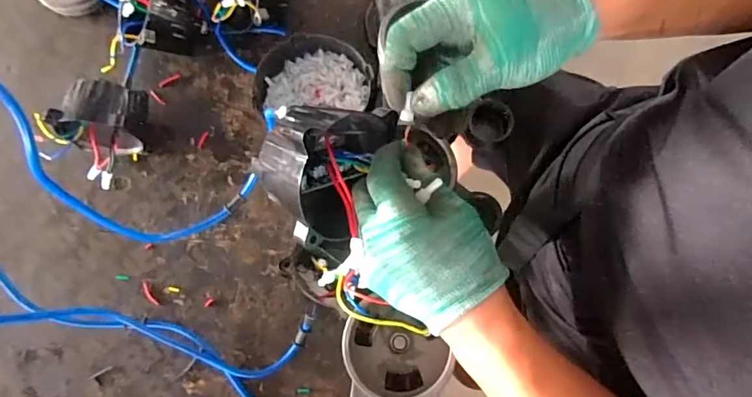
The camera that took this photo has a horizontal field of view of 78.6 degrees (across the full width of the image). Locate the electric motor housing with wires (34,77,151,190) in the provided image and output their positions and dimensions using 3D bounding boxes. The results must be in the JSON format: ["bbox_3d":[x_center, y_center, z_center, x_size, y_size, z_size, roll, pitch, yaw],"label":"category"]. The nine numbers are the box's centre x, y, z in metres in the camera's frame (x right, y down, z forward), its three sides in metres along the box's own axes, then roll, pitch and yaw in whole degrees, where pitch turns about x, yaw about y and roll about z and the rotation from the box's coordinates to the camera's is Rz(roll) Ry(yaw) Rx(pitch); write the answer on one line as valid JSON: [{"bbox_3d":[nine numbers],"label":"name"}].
[{"bbox_3d":[-0.331,-0.104,0.565,0.103,0.089,0.072,5,76,2],"label":"electric motor housing with wires"}]

